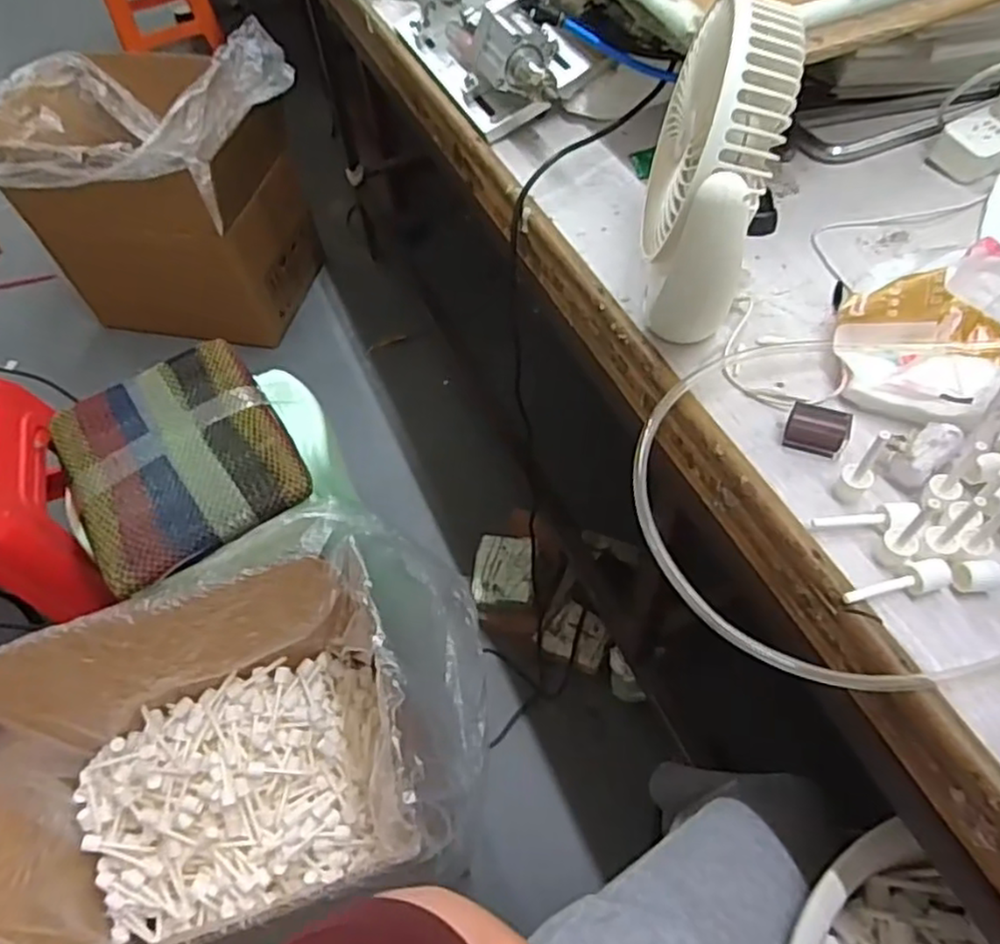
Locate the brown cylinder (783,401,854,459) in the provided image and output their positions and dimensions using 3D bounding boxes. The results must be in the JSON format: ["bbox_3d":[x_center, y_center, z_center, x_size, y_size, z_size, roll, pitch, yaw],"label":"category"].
[{"bbox_3d":[0.223,-0.031,0.488,0.040,0.027,0.032,19,60,17],"label":"brown cylinder"}]

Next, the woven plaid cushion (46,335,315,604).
[{"bbox_3d":[-0.398,-0.025,0.857,0.247,0.028,0.301,-31,59,-15],"label":"woven plaid cushion"}]

